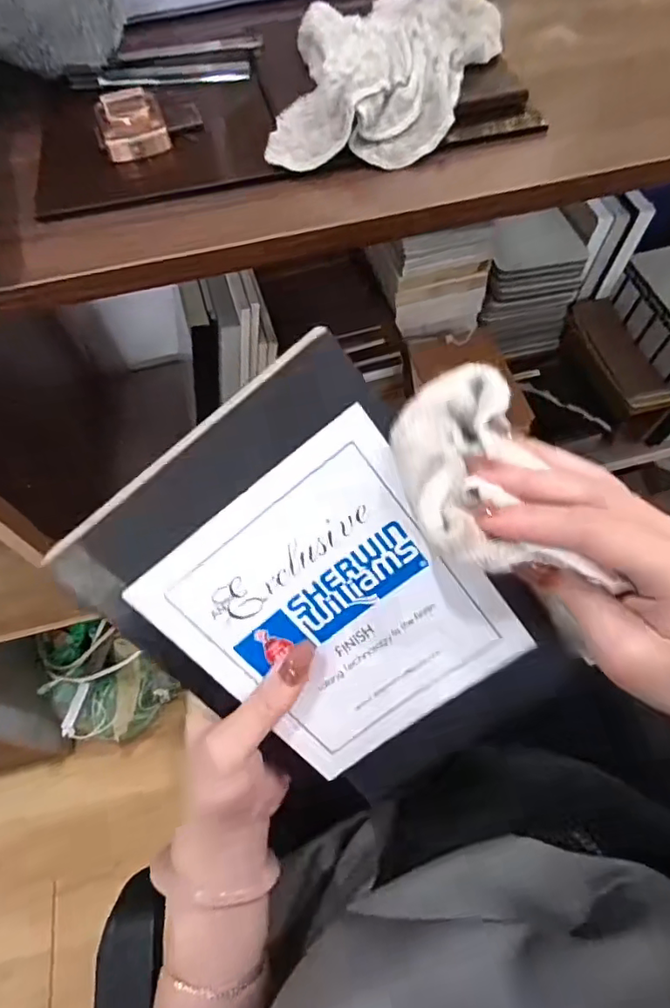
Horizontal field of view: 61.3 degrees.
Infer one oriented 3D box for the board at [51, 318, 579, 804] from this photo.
[{"bbox_3d":[0.005,0.054,0.265,0.149,0.015,0.214,-40,110,2],"label":"board"}]

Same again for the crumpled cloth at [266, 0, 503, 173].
[{"bbox_3d":[0.031,-0.251,0.329,0.115,0.035,0.136,8,62,8],"label":"crumpled cloth"}]

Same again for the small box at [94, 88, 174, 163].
[{"bbox_3d":[-0.120,-0.223,0.333,0.039,0.023,0.031,-17,62,-6],"label":"small box"}]

